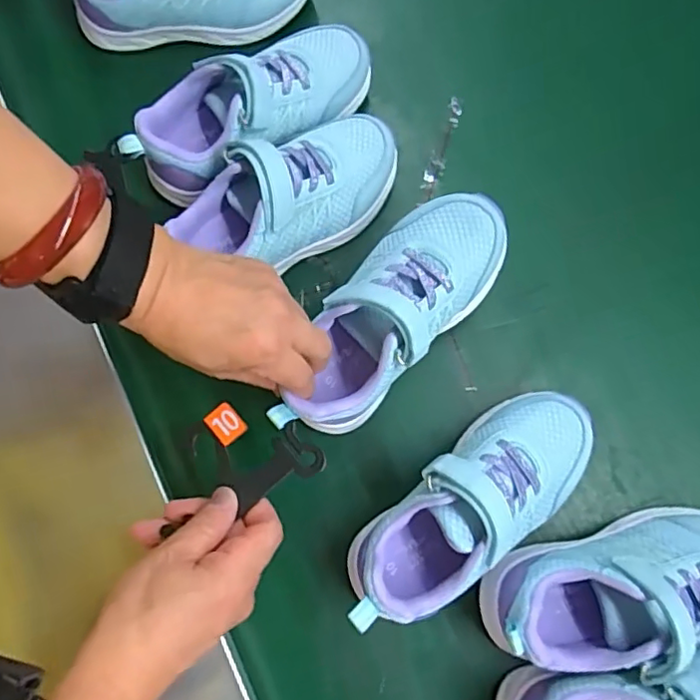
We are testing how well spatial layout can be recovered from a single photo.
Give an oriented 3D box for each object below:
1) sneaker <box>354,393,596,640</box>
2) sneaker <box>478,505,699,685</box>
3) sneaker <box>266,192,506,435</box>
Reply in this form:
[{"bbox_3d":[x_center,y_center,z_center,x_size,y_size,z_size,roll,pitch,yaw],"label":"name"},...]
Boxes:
[{"bbox_3d":[0.079,0.100,0.372,0.184,0.075,0.077,-38,80,-6],"label":"sneaker"},{"bbox_3d":[0.178,0.148,0.366,0.185,0.070,0.075,-14,78,-1],"label":"sneaker"},{"bbox_3d":[0.027,-0.023,0.381,0.067,0.078,0.188,40,87,9],"label":"sneaker"}]

